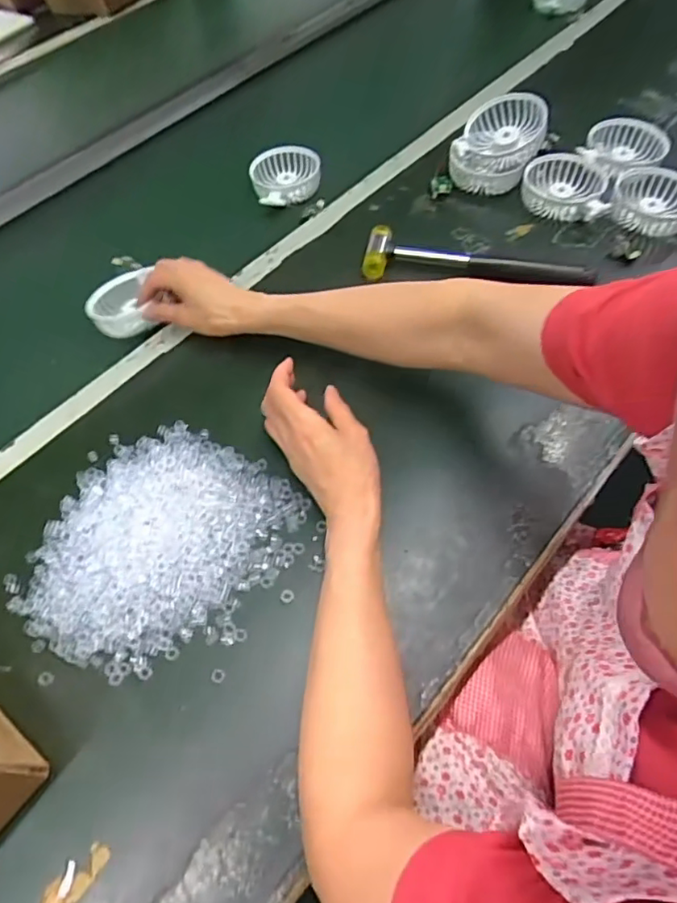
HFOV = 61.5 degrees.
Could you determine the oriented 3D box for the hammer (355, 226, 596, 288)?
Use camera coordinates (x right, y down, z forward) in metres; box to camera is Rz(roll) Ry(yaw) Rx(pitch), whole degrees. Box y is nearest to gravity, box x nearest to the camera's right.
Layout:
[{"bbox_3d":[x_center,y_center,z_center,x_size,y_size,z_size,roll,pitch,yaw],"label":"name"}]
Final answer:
[{"bbox_3d":[0.149,-0.207,0.611,0.238,0.029,0.053,7,59,9],"label":"hammer"}]

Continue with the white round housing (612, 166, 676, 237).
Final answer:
[{"bbox_3d":[0.358,-0.284,0.648,0.095,0.034,0.107,1,57,5],"label":"white round housing"}]

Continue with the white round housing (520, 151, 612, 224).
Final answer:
[{"bbox_3d":[0.262,-0.307,0.661,0.093,0.029,0.093,-2,56,3],"label":"white round housing"}]

